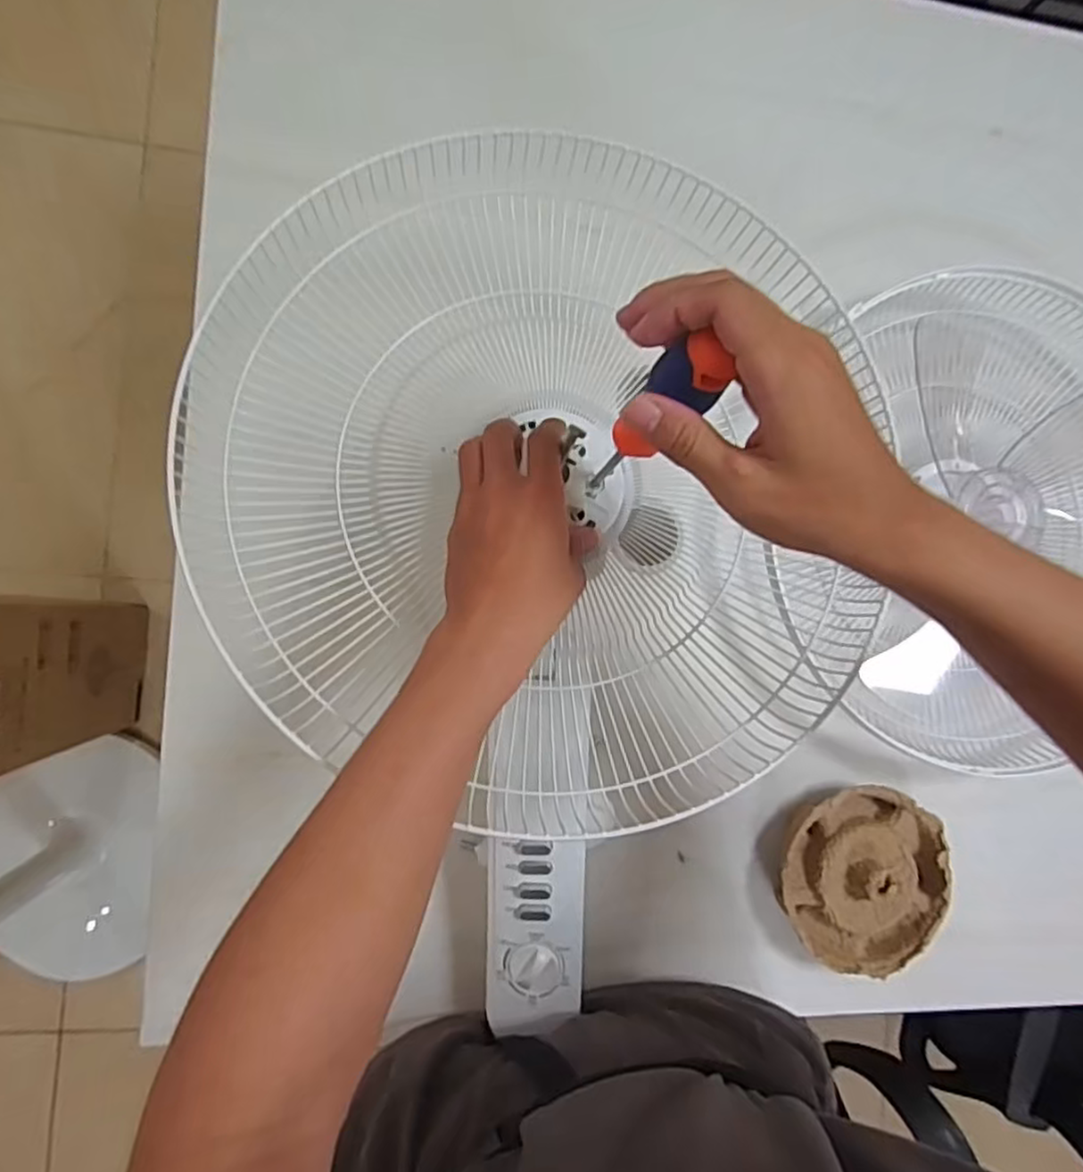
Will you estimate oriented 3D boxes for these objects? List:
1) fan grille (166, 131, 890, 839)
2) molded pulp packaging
[{"bbox_3d":[-0.003,-0.080,0.469,0.422,0.090,0.416,-8,90,-10],"label":"fan grille"},{"bbox_3d":[0.294,0.266,0.633,0.146,0.044,0.157,0,88,-9],"label":"molded pulp packaging"}]

